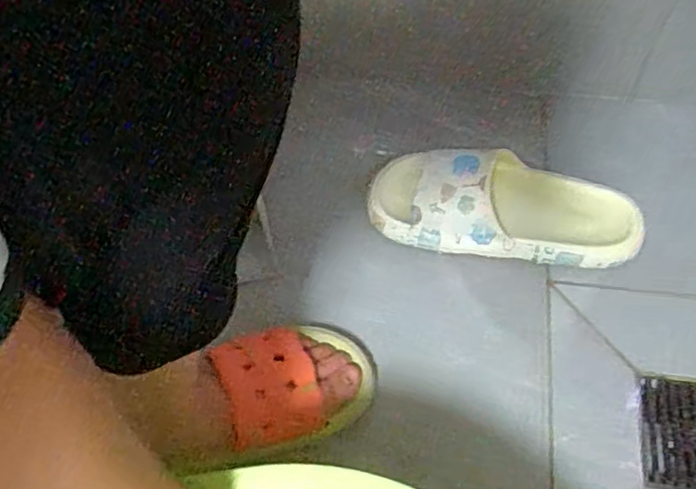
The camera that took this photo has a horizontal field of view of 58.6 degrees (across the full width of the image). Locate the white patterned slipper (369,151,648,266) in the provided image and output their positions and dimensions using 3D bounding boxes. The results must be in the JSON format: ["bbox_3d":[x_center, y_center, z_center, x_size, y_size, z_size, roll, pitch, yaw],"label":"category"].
[{"bbox_3d":[0.151,-0.041,0.612,0.261,0.072,0.098,5,60,6],"label":"white patterned slipper"}]

